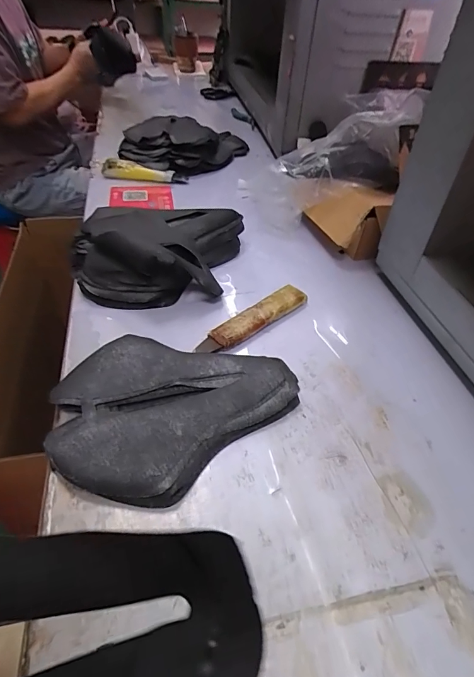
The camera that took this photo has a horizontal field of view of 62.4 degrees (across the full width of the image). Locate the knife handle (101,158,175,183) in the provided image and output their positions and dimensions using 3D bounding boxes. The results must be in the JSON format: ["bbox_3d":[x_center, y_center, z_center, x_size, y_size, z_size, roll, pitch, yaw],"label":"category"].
[{"bbox_3d":[-0.207,-0.350,0.814,0.146,0.035,0.022,3,45,-1],"label":"knife handle"}]

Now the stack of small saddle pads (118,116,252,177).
[{"bbox_3d":[-0.123,-0.458,0.911,0.268,0.057,0.273,11,45,7],"label":"stack of small saddle pads"}]

